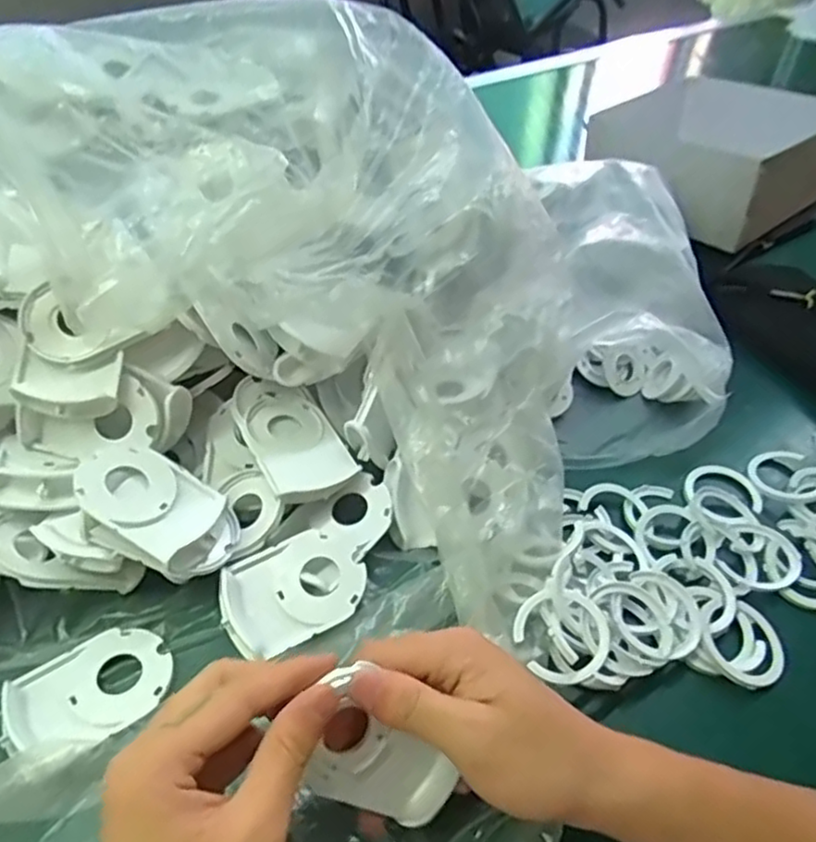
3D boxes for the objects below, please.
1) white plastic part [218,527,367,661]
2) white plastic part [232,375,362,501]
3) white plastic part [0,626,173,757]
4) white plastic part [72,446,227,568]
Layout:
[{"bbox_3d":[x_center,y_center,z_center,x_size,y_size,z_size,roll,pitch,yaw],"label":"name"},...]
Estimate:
[{"bbox_3d":[-0.066,0.097,0.382,0.080,0.009,0.057,-25,68,-17],"label":"white plastic part"},{"bbox_3d":[-0.076,0.006,0.430,0.057,0.021,0.099,-23,51,-23],"label":"white plastic part"},{"bbox_3d":[-0.168,0.141,0.349,0.081,0.014,0.057,-31,54,-29],"label":"white plastic part"},{"bbox_3d":[-0.149,0.046,0.378,0.075,0.015,0.058,33,36,2],"label":"white plastic part"}]

